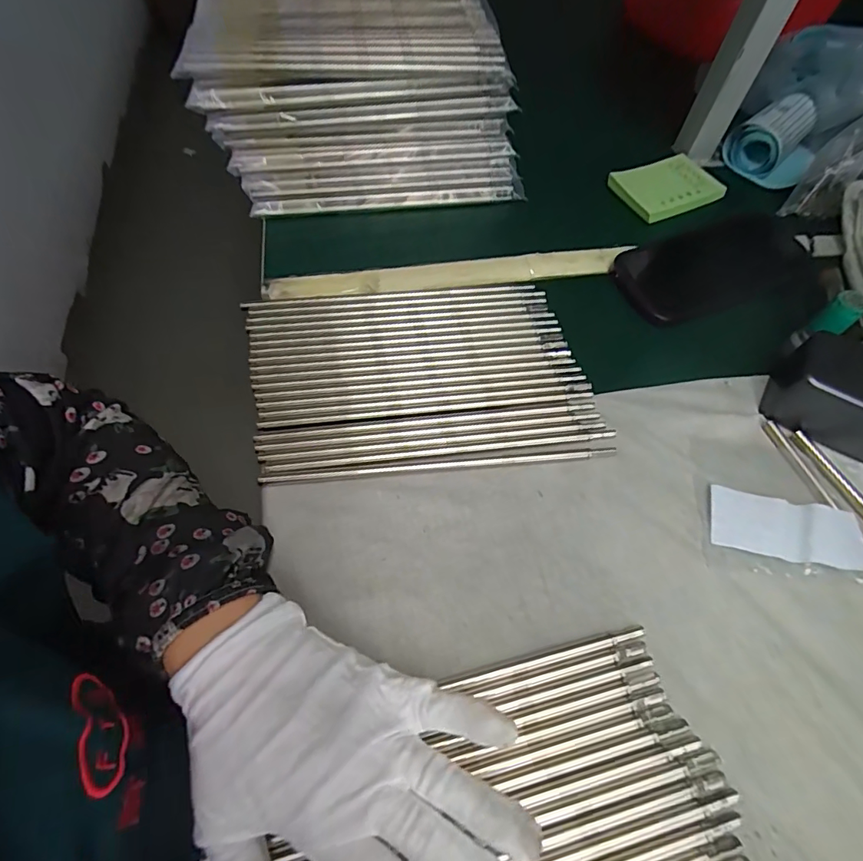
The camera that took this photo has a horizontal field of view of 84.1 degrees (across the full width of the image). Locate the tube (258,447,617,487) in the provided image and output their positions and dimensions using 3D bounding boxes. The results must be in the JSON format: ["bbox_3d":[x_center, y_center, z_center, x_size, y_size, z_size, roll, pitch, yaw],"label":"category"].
[{"bbox_3d":[0.008,0.023,0.320,0.236,0.004,0.007,-5,61,-5],"label":"tube"}]

